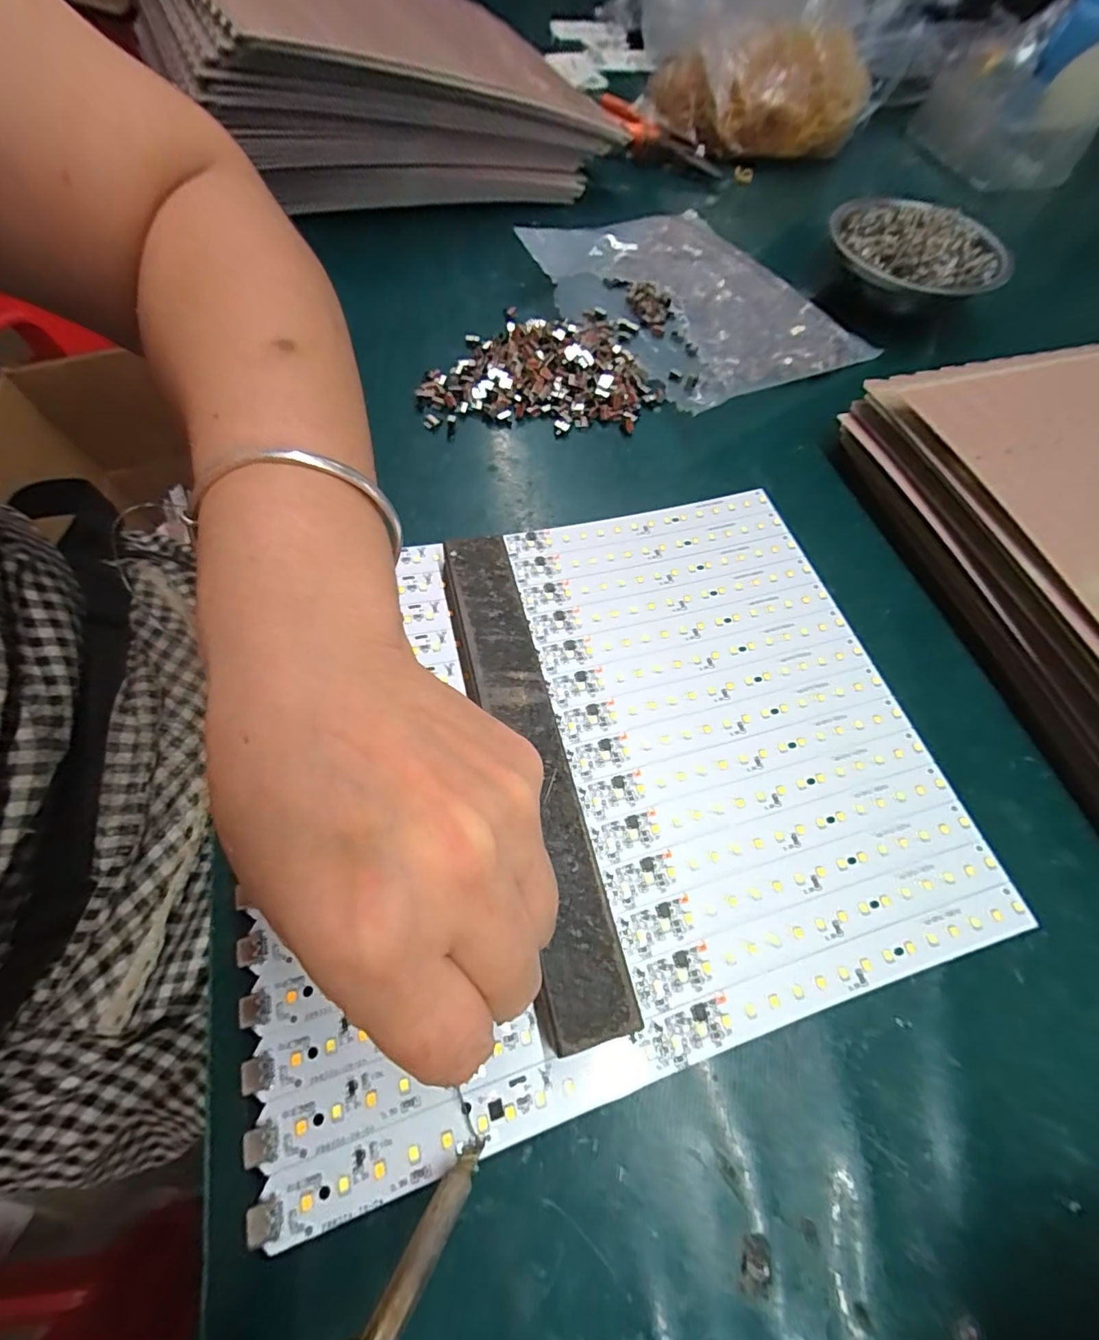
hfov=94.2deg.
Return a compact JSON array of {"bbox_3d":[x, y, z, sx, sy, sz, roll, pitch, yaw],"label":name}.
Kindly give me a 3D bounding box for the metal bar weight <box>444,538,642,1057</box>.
[{"bbox_3d":[-0.011,0.034,0.212,0.031,0.022,0.205,-13,65,-9],"label":"metal bar weight"}]

